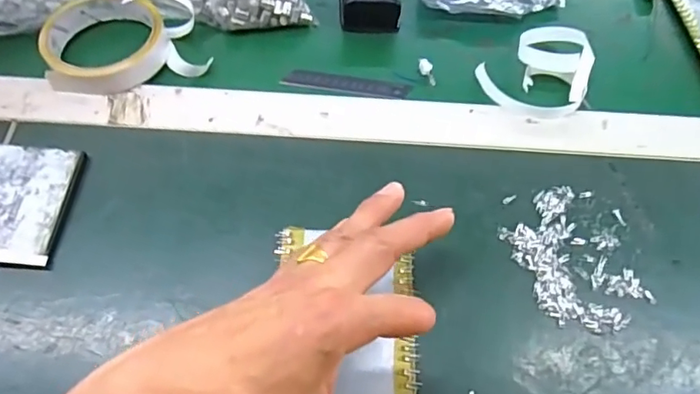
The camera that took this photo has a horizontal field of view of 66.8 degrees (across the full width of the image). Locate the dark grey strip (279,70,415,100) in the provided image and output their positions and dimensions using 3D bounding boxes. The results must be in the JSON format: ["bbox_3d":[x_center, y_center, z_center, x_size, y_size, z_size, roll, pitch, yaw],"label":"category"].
[{"bbox_3d":[-0.002,-0.090,0.420,0.099,0.004,0.019,8,61,2],"label":"dark grey strip"}]

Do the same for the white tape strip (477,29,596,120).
[{"bbox_3d":[0.150,-0.098,0.410,0.084,0.019,0.073,-31,66,-18],"label":"white tape strip"}]

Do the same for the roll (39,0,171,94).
[{"bbox_3d":[-0.188,-0.122,0.411,0.088,0.025,0.090,1,61,-2],"label":"roll"}]

